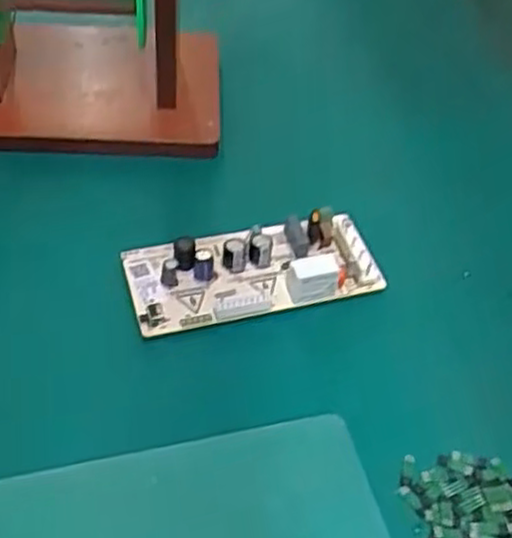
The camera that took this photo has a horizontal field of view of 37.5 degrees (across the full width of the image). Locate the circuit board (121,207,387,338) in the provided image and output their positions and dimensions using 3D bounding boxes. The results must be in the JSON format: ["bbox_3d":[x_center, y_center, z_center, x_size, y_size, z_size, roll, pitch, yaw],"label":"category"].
[{"bbox_3d":[-0.002,-0.002,0.313,0.100,0.020,0.043,-10,50,-14],"label":"circuit board"}]

